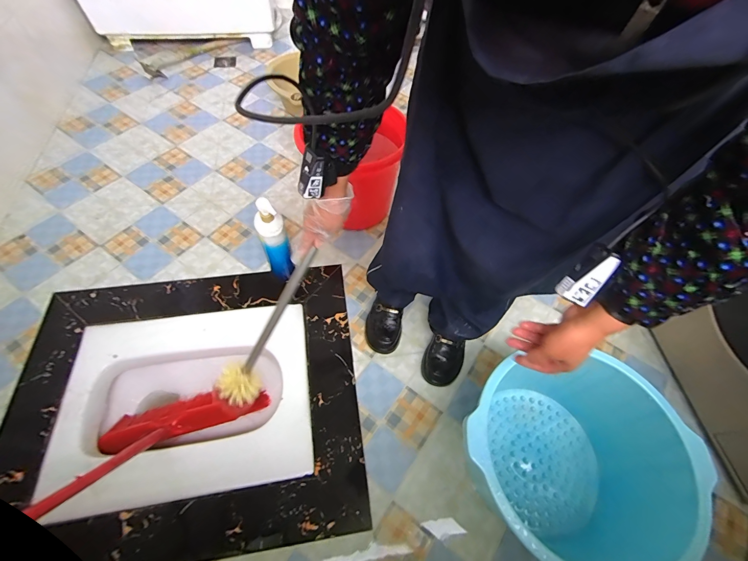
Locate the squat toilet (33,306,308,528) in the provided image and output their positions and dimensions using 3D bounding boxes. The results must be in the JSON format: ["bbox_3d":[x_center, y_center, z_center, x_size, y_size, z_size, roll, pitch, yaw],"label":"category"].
[{"bbox_3d":[-0.438,0.297,0.825,0.538,0.181,0.412,-5,60,-11],"label":"squat toilet"}]

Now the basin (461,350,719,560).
[{"bbox_3d":[0.346,0.335,0.627,0.368,0.233,0.317,-2,60,-4],"label":"basin"}]

